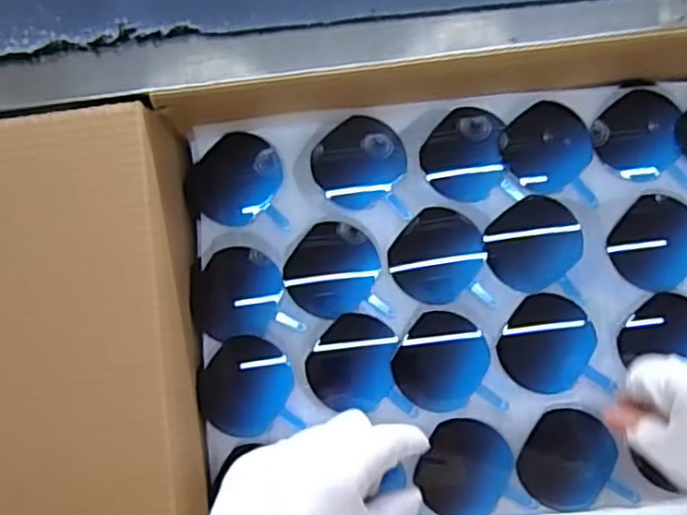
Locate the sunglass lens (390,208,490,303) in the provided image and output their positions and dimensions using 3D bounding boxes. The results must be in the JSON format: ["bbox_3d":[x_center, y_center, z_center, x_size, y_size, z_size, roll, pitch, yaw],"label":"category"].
[{"bbox_3d":[0.063,-0.001,0.445,0.057,0.007,0.062,0,81,0],"label":"sunglass lens"}]

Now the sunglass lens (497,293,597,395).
[{"bbox_3d":[0.133,0.056,0.433,0.056,0.004,0.062,37,83,6],"label":"sunglass lens"}]

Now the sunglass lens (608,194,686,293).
[{"bbox_3d":[0.209,-0.009,0.440,0.055,0.005,0.061,36,83,5],"label":"sunglass lens"}]

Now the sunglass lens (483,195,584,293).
[{"bbox_3d":[0.127,-0.009,0.441,0.061,0.005,0.055,-36,83,-5],"label":"sunglass lens"}]

